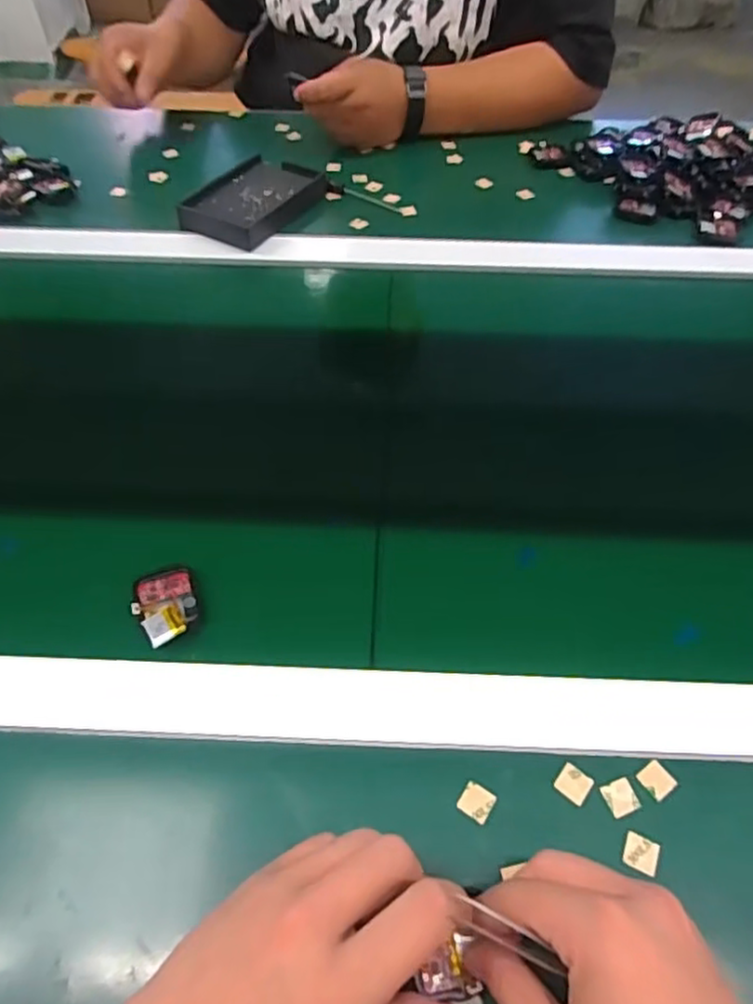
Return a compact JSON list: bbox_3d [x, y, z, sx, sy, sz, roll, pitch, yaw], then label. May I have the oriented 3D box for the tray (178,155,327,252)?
[{"bbox_3d":[-0.123,-0.307,0.659,0.089,0.025,0.143,25,57,18],"label":"tray"}]

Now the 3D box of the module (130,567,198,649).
[{"bbox_3d":[-0.125,0.062,0.384,0.035,0.017,0.050,-17,55,-12],"label":"module"}]

